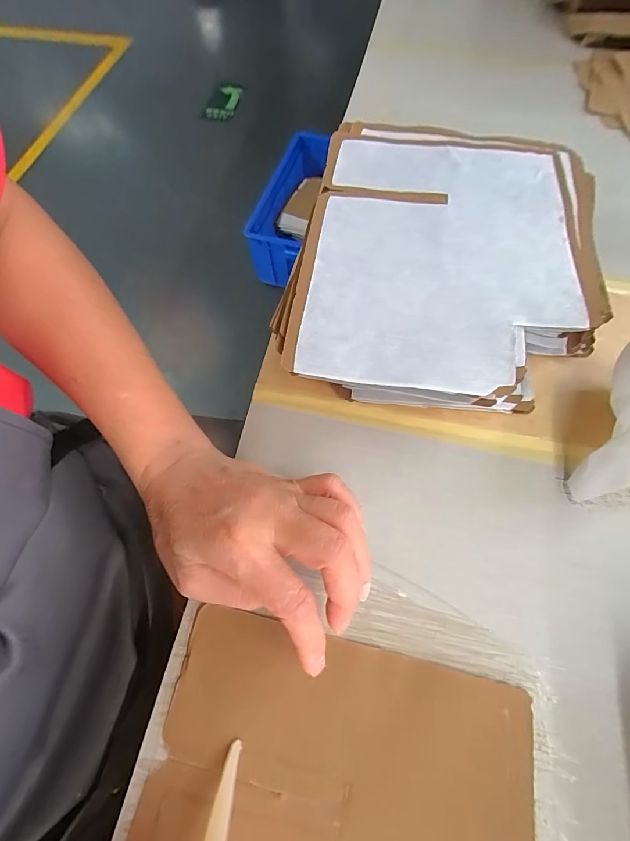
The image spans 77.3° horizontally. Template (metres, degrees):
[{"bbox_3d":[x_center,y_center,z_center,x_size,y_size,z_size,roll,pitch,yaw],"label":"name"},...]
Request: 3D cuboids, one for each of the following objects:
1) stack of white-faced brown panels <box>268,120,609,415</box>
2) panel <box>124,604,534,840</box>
[{"bbox_3d":[0.100,-0.118,0.312,0.211,0.061,0.259,12,66,7],"label":"stack of white-faced brown panels"},{"bbox_3d":[0.000,0.233,0.182,0.193,0.007,0.228,12,65,6],"label":"panel"}]

